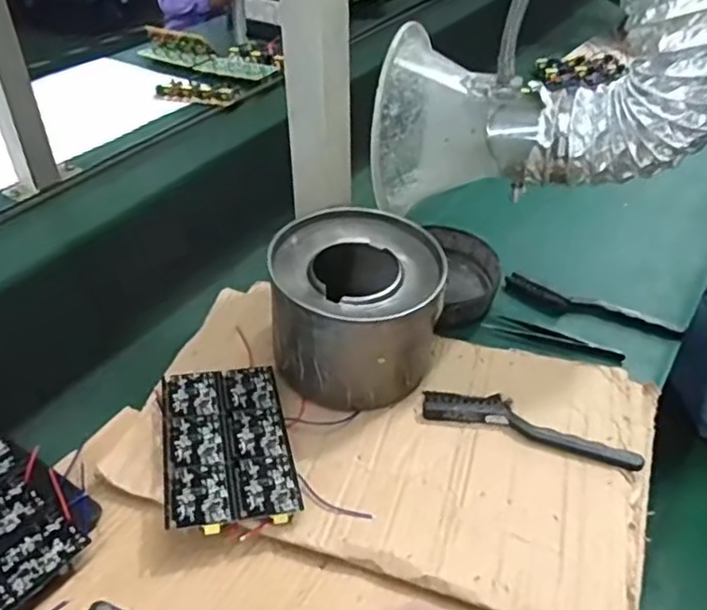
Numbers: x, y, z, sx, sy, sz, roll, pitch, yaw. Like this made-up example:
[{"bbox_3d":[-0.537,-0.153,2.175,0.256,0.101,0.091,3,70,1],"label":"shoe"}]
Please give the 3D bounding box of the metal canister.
[{"bbox_3d":[0.003,0.004,0.576,0.138,0.111,0.138,3,39,4],"label":"metal canister"}]

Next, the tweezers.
[{"bbox_3d":[0.189,0.033,0.640,0.123,0.009,0.022,16,42,19],"label":"tweezers"}]

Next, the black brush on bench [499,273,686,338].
[{"bbox_3d":[0.232,0.004,0.672,0.170,0.015,0.029,20,43,23],"label":"black brush on bench"}]

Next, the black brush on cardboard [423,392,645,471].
[{"bbox_3d":[0.141,0.095,0.545,0.170,0.012,0.033,13,41,16],"label":"black brush on cardboard"}]

